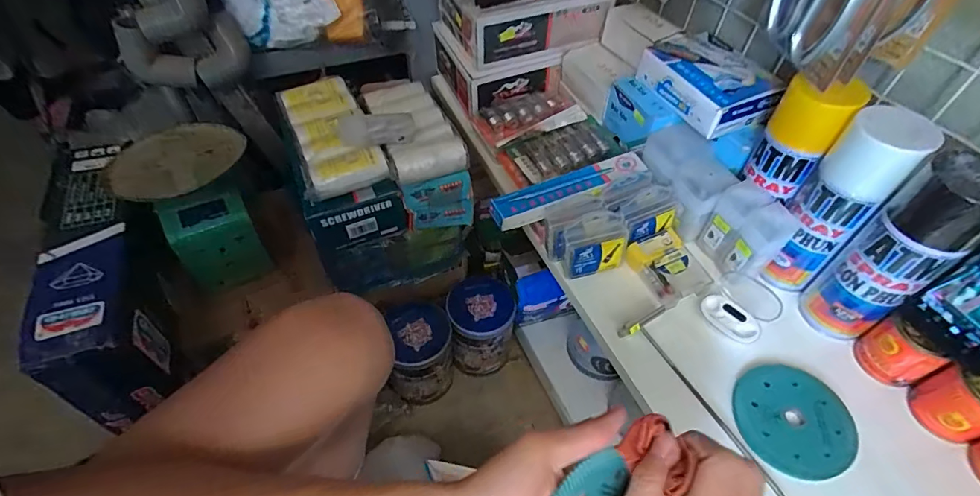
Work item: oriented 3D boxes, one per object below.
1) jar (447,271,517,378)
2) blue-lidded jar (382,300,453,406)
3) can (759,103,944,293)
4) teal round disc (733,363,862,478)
[{"bbox_3d":[-0.017,0.141,0.801,0.111,0.161,0.113,1,50,-1],"label":"jar"},{"bbox_3d":[-0.115,0.176,0.754,0.098,0.160,0.106,1,50,-1],"label":"blue-lidded jar"},{"bbox_3d":[0.338,-0.039,0.450,0.062,0.199,0.065,1,50,-1],"label":"can"},{"bbox_3d":[0.284,0.160,0.423,0.098,0.004,0.099,-3,53,4],"label":"teal round disc"}]

